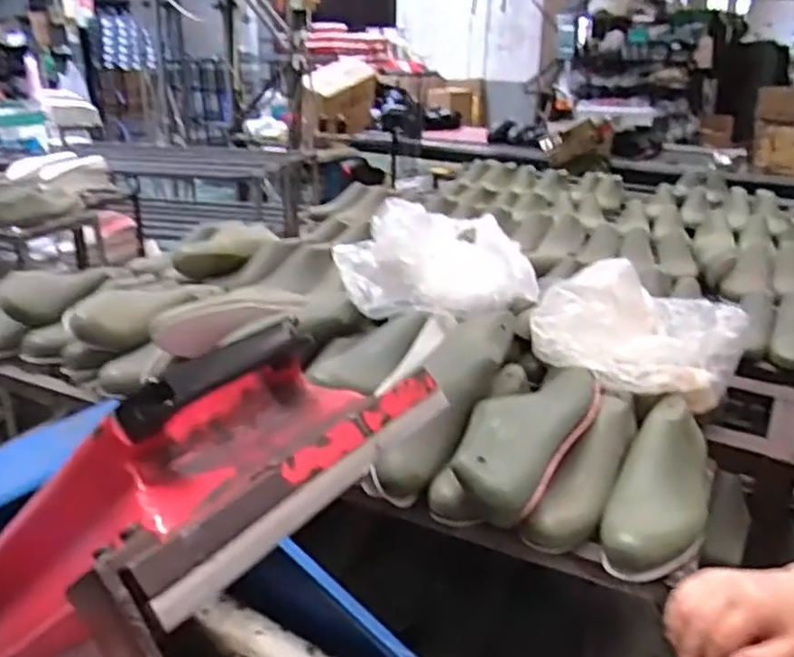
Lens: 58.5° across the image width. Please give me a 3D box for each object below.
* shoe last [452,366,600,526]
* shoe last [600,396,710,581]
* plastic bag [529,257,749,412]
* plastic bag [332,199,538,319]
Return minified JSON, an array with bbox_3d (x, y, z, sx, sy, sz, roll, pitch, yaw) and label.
[{"bbox_3d":[0.147,0.116,0.783,0.098,0.068,0.239,16,27,32],"label":"shoe last"},{"bbox_3d":[0.288,0.165,0.760,0.091,0.078,0.262,13,38,27],"label":"shoe last"},{"bbox_3d":[0.318,0.010,0.929,0.211,0.153,0.268,17,27,33],"label":"plastic bag"},{"bbox_3d":[0.048,-0.093,0.952,0.273,0.123,0.135,3,23,5],"label":"plastic bag"}]

